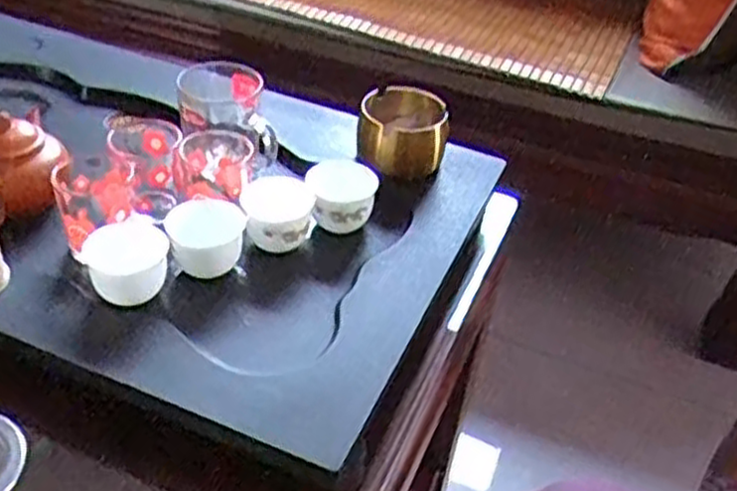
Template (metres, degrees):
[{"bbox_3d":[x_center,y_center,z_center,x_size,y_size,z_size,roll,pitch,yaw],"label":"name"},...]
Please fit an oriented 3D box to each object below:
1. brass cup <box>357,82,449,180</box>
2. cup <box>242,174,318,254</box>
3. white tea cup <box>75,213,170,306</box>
[{"bbox_3d":[0.030,-0.103,0.707,0.075,0.051,0.071,3,39,-3],"label":"brass cup"},{"bbox_3d":[-0.069,-0.018,0.615,0.053,0.050,0.050,3,39,-3],"label":"cup"},{"bbox_3d":[-0.169,0.015,0.561,0.058,0.045,0.045,-20,46,-28],"label":"white tea cup"}]

